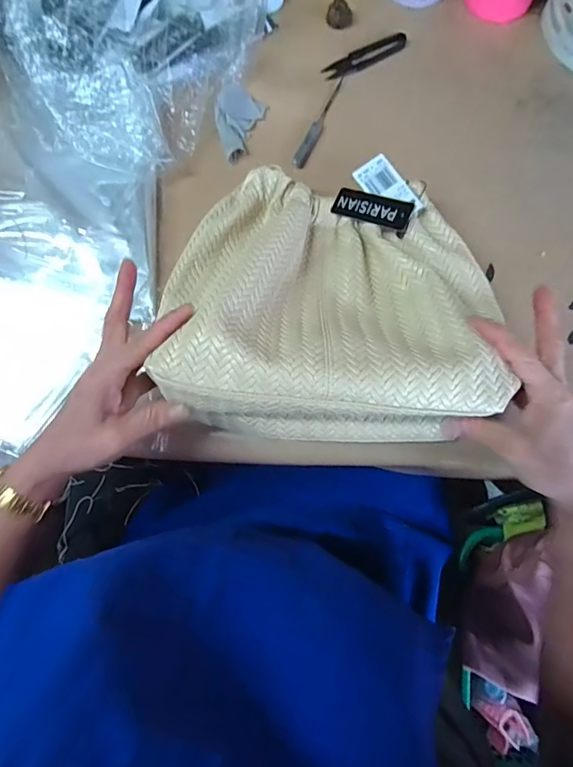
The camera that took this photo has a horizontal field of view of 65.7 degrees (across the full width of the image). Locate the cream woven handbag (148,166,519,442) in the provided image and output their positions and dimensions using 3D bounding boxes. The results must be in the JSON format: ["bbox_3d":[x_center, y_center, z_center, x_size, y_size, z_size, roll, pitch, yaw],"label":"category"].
[{"bbox_3d":[0.036,-0.068,0.367,0.282,0.080,0.242,5,51,2],"label":"cream woven handbag"}]

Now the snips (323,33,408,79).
[{"bbox_3d":[0.087,-0.366,0.495,0.097,0.008,0.025,-31,80,-5],"label":"snips"}]

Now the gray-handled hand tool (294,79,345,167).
[{"bbox_3d":[0.036,-0.281,0.477,0.013,0.006,0.117,24,80,5],"label":"gray-handled hand tool"}]

